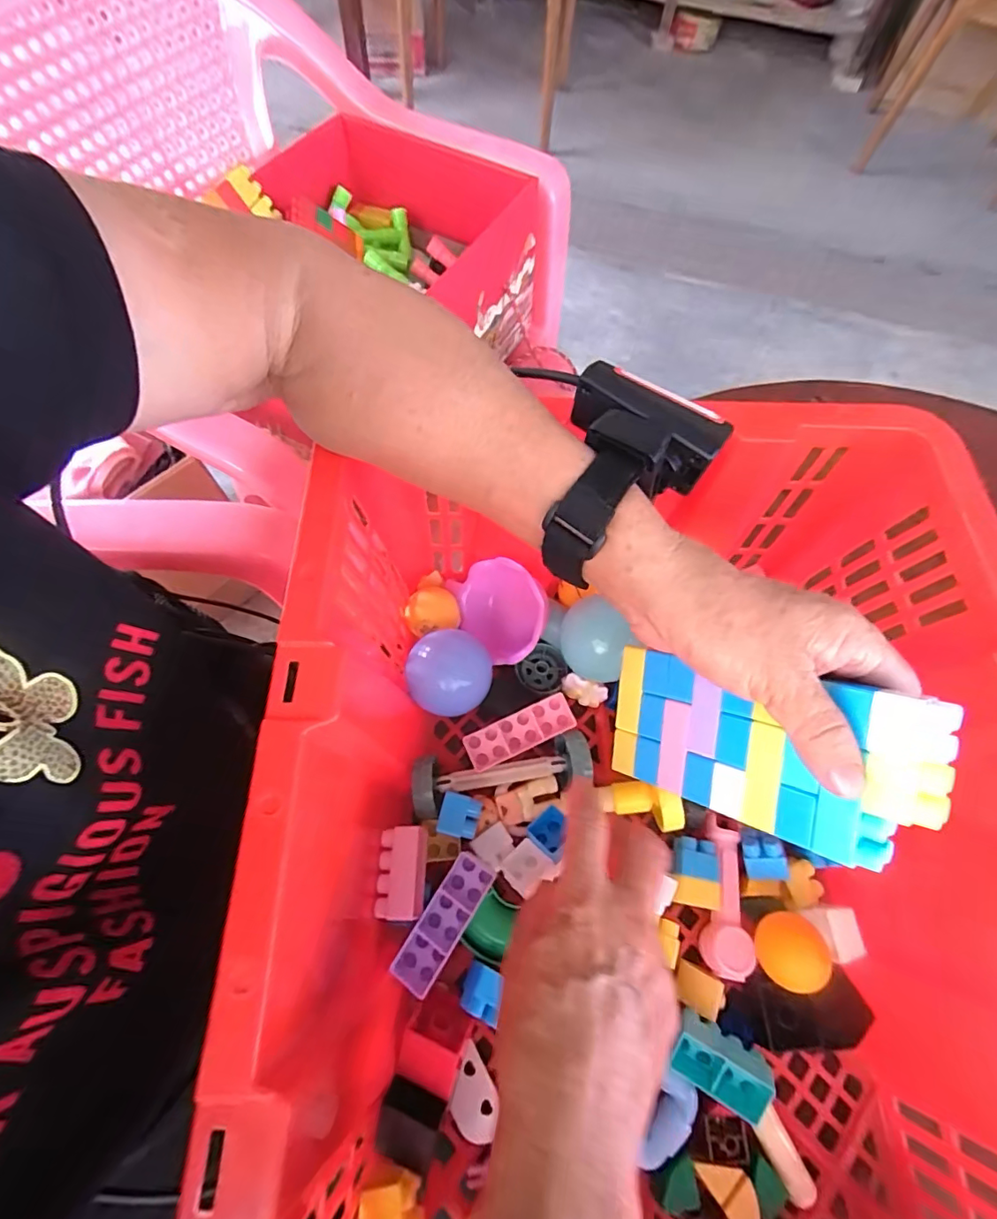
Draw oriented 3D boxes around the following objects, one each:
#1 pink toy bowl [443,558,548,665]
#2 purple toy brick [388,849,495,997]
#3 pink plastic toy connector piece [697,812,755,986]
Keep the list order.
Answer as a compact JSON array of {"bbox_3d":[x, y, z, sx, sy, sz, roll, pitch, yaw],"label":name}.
[{"bbox_3d":[-0.001,-0.002,0.368,0.075,0.072,0.032,42,28,4],"label":"pink toy bowl"},{"bbox_3d":[-0.031,0.180,0.301,0.023,0.027,0.072,32,69,11],"label":"purple toy brick"},{"bbox_3d":[0.139,0.172,0.311,0.023,0.016,0.085,12,66,2],"label":"pink plastic toy connector piece"}]

